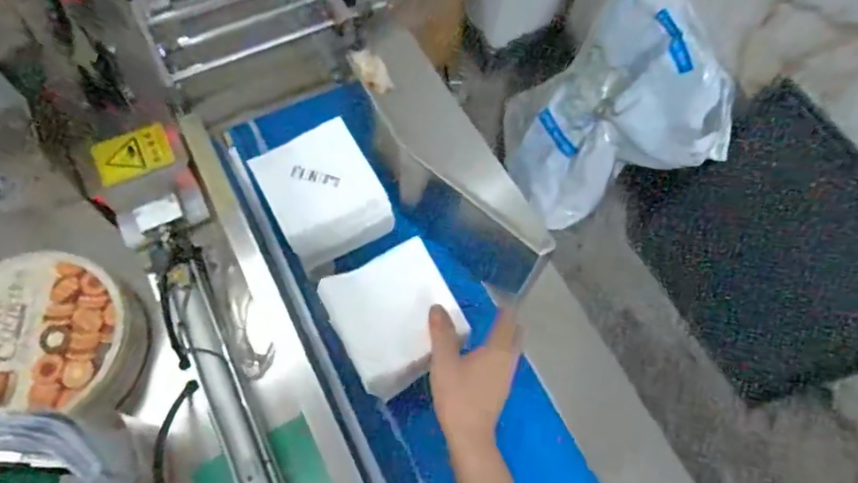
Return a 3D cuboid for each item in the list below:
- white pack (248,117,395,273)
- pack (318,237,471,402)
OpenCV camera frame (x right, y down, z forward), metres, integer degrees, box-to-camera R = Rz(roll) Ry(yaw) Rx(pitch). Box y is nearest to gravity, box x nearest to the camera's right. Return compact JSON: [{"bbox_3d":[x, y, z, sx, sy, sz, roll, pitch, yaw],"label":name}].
[{"bbox_3d":[-0.115,-0.048,0.630,0.118,0.093,0.118,-31,70,-15],"label":"white pack"},{"bbox_3d":[-0.035,0.075,0.585,0.120,0.040,0.128,-26,81,-5],"label":"pack"}]

